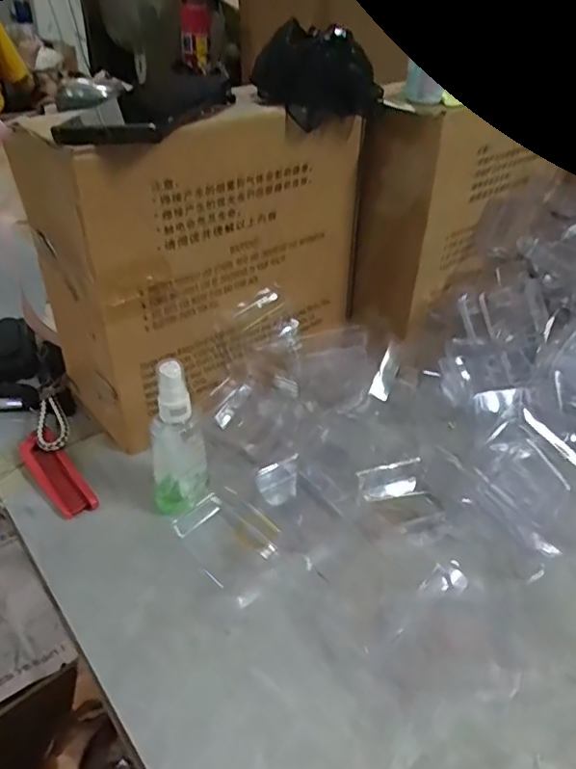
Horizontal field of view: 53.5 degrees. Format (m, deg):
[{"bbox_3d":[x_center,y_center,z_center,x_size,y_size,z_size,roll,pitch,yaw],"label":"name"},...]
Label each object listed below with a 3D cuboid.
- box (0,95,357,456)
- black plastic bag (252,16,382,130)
[{"bbox_3d":[-0.075,-0.118,0.546,0.289,0.256,0.116,-26,45,-33],"label":"box"},{"bbox_3d":[0.025,-0.264,0.482,0.086,0.064,0.073,-18,42,-26],"label":"black plastic bag"}]

